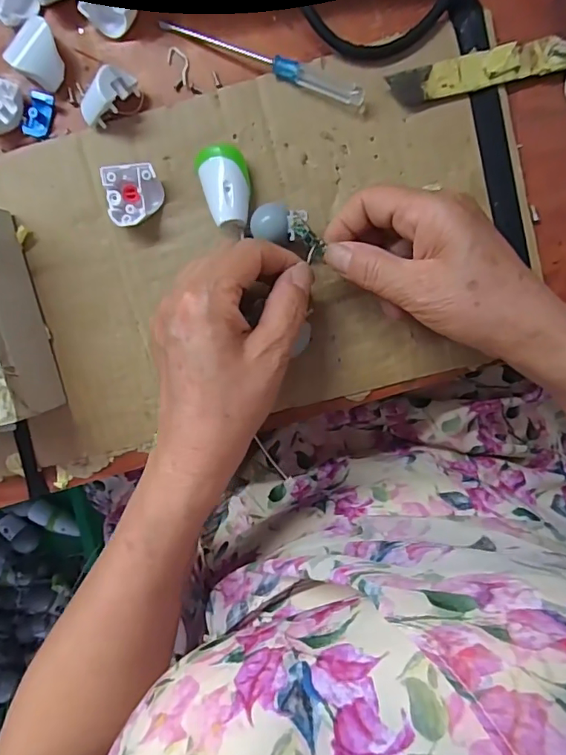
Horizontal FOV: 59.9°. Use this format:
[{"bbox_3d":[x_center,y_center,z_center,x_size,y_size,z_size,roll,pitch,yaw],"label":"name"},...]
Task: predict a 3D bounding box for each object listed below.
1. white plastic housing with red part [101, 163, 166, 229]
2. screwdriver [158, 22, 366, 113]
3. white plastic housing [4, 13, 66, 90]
[{"bbox_3d":[-0.088,-0.107,0.291,0.030,0.018,0.033,-4,96,4],"label":"white plastic housing with red part"},{"bbox_3d":[-0.011,-0.181,0.280,0.124,0.011,0.011,23,97,0],"label":"screwdriver"},{"bbox_3d":[-0.141,-0.189,0.288,0.028,0.021,0.030,0,97,3],"label":"white plastic housing"}]

